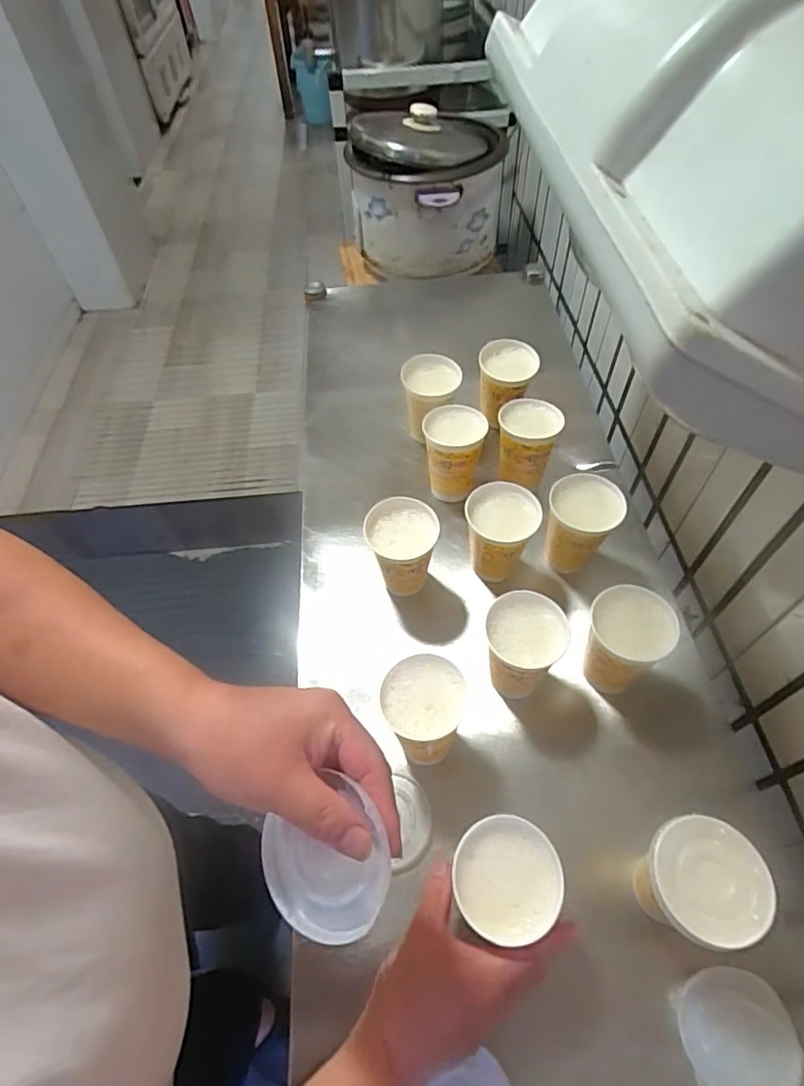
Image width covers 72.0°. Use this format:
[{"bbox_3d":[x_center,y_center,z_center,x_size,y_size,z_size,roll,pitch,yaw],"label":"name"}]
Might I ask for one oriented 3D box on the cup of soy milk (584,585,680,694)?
[{"bbox_3d":[0.215,0.101,0.549,0.072,0.112,0.074,-1,55,2],"label":"cup of soy milk"}]

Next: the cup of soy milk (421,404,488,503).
[{"bbox_3d":[0.065,-0.113,0.699,0.073,0.096,0.075,-1,55,2],"label":"cup of soy milk"}]

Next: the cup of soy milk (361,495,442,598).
[{"bbox_3d":[0.001,0.013,0.607,0.077,0.101,0.076,-4,54,0],"label":"cup of soy milk"}]

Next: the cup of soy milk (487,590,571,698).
[{"bbox_3d":[0.115,0.107,0.543,0.070,0.106,0.072,-1,55,2],"label":"cup of soy milk"}]

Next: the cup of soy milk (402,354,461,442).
[{"bbox_3d":[0.039,-0.188,0.755,0.077,0.097,0.084,4,55,6],"label":"cup of soy milk"}]

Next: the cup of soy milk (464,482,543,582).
[{"bbox_3d":[0.108,-0.005,0.617,0.077,0.106,0.073,-1,55,2],"label":"cup of soy milk"}]

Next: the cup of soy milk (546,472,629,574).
[{"bbox_3d":[0.198,-0.018,0.621,0.076,0.097,0.073,-1,55,2],"label":"cup of soy milk"}]

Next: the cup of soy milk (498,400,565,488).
[{"bbox_3d":[0.156,-0.126,0.696,0.071,0.086,0.077,7,55,8],"label":"cup of soy milk"}]

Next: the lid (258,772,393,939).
[{"bbox_3d":[-0.040,0.170,0.291,0.081,0.006,0.068,-39,65,16],"label":"lid"}]

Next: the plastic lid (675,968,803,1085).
[{"bbox_3d":[0.245,0.359,0.403,0.076,0.007,0.075,-6,53,8],"label":"plastic lid"}]

